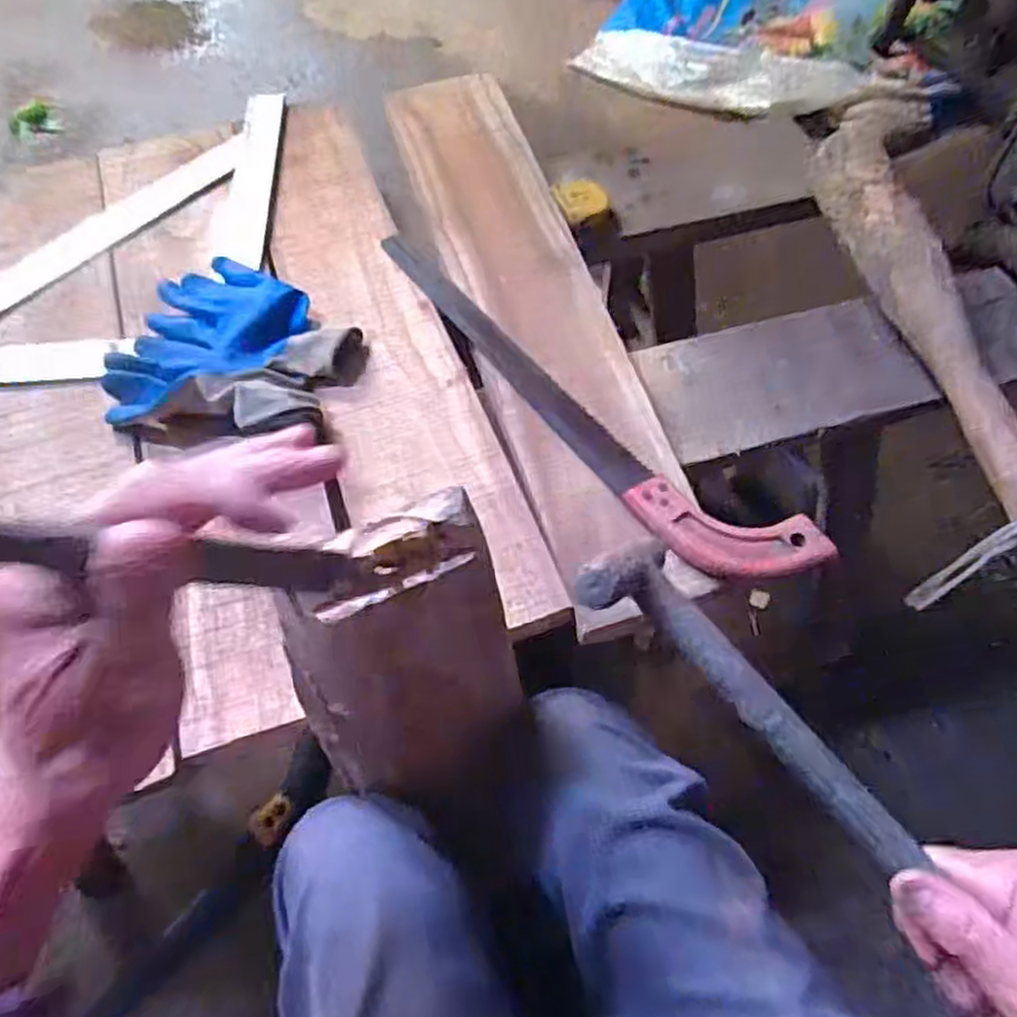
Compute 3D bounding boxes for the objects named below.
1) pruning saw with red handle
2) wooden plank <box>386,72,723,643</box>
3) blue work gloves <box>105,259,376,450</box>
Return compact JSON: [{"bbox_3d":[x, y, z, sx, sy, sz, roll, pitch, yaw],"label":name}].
[{"bbox_3d":[0.046,-0.100,0.628,0.084,0.020,0.477,-38,66,-18],"label":"pruning saw with red handle"},{"bbox_3d":[0.014,-0.209,0.706,0.137,0.016,0.683,-15,61,-7],"label":"wooden plank"},{"bbox_3d":[-0.231,-0.138,0.634,0.193,0.059,0.180,-1,60,1],"label":"blue work gloves"}]

